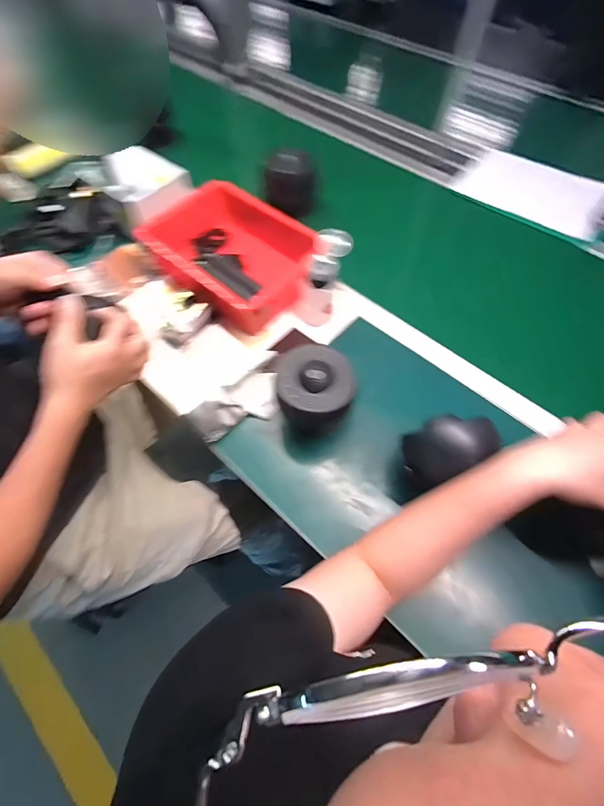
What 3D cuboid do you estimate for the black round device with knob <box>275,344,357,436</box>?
[{"bbox_3d":[0.021,-0.014,0.501,0.106,0.083,0.107,8,62,5],"label":"black round device with knob"}]

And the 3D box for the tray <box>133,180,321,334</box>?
[{"bbox_3d":[-0.141,-0.297,0.699,0.327,0.110,0.219,37,68,19],"label":"tray"}]

